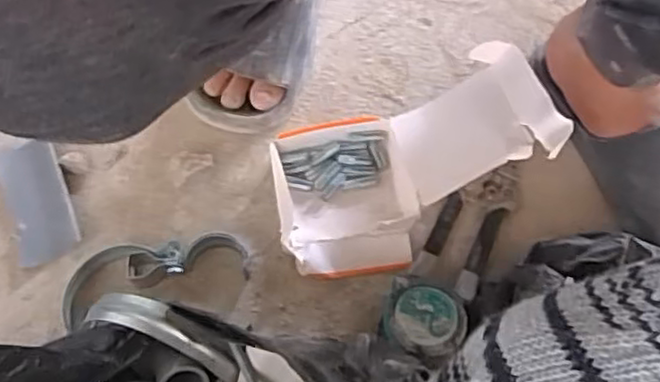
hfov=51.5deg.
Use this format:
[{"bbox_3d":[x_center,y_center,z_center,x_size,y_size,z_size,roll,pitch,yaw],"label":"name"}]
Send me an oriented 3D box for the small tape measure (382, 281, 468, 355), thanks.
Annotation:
[{"bbox_3d":[0.072,0.103,0.529,0.061,0.036,0.056,1,59,4],"label":"small tape measure"}]

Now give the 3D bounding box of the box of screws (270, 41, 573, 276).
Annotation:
[{"bbox_3d":[0.065,-0.027,0.584,0.232,0.096,0.150,-15,62,-5],"label":"box of screws"}]

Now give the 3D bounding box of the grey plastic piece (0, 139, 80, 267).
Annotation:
[{"bbox_3d":[-0.267,0.005,0.620,0.056,0.017,0.128,-23,63,-9],"label":"grey plastic piece"}]

